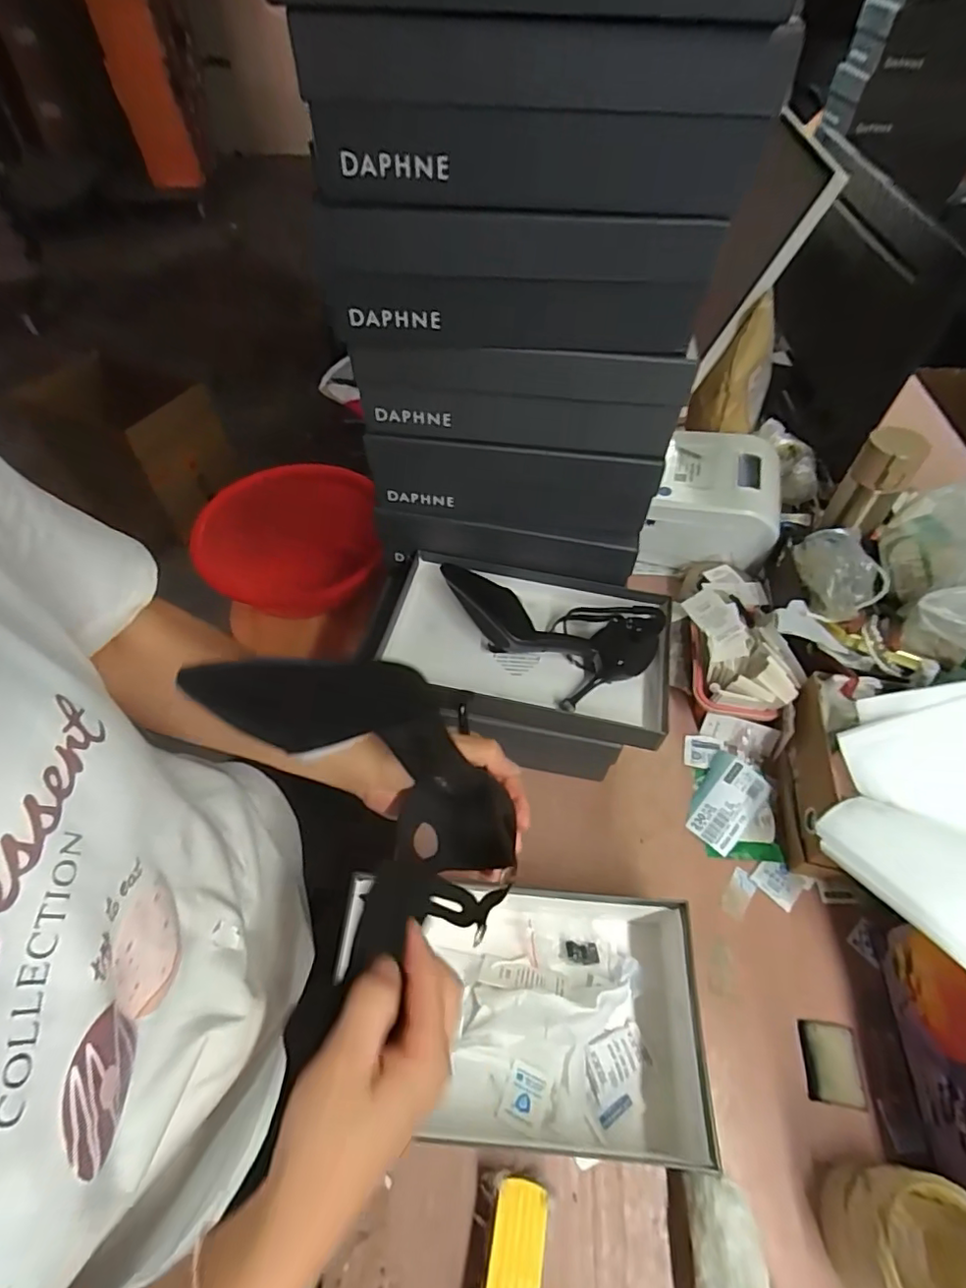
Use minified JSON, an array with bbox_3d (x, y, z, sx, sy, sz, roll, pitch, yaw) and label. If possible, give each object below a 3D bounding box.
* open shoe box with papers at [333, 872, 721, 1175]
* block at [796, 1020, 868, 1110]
[{"bbox_3d":[0.027,0.311,0.485,0.295,0.083,0.186,4,54,2],"label":"open shoe box with papers"},{"bbox_3d":[0.306,0.368,0.496,0.046,0.013,0.059,7,54,4],"label":"block"}]

